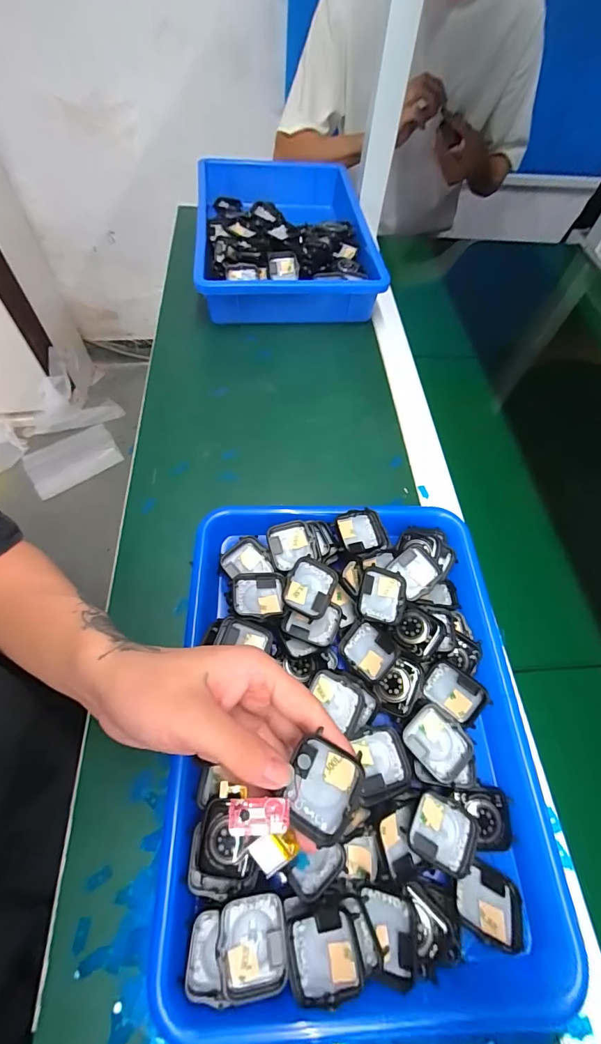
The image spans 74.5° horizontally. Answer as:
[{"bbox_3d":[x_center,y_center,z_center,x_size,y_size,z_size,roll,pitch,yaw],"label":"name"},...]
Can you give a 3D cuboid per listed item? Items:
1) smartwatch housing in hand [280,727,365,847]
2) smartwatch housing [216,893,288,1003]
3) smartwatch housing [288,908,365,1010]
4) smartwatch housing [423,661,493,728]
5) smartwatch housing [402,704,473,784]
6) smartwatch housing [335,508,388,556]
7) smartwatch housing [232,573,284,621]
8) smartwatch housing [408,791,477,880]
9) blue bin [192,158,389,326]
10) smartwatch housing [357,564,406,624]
[{"bbox_3d":[0.013,0.140,0.206,0.035,0.011,0.043,21,78,17],"label":"smartwatch housing in hand"},{"bbox_3d":[-0.027,0.241,0.224,0.037,0.009,0.041,-6,61,-6],"label":"smartwatch housing"},{"bbox_3d":[0.014,0.245,0.222,0.039,0.013,0.036,-8,61,-7],"label":"smartwatch housing"},{"bbox_3d":[0.117,0.128,0.298,0.043,0.007,0.033,37,106,25],"label":"smartwatch housing"},{"bbox_3d":[0.099,0.157,0.281,0.036,0.012,0.042,-39,69,-22],"label":"smartwatch housing"},{"bbox_3d":[0.055,0.009,0.351,0.047,0.013,0.039,-12,78,-22],"label":"smartwatch housing"},{"bbox_3d":[-0.034,0.059,0.313,0.040,0.015,0.038,1,59,-2],"label":"smartwatch housing"},{"bbox_3d":[0.093,0.204,0.259,0.041,0.008,0.037,26,62,11],"label":"smartwatch housing"},{"bbox_3d":[-0.021,-0.450,0.610,0.254,0.074,0.387,-4,61,-5],"label":"blue bin"},{"bbox_3d":[0.066,0.060,0.319,0.036,0.011,0.043,12,59,5],"label":"smartwatch housing"}]

